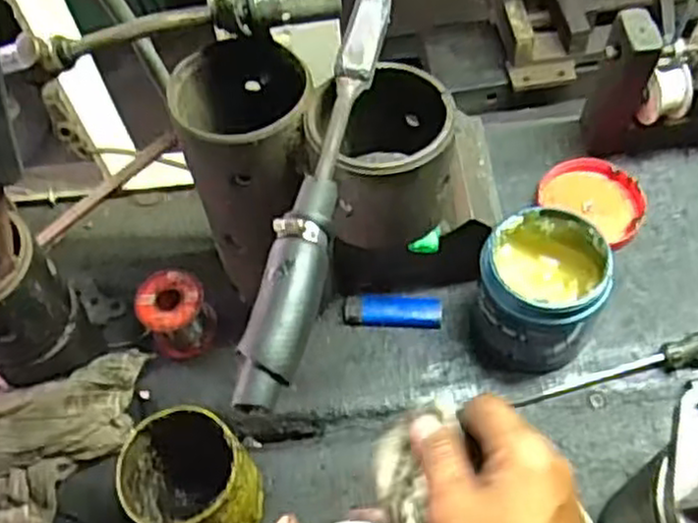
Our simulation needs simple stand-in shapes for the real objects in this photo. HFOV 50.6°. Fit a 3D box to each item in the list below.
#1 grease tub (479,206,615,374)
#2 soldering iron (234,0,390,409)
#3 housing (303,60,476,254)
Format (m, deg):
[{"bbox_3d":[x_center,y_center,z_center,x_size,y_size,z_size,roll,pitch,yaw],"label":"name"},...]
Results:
[{"bbox_3d":[0.144,0.024,0.553,0.084,0.096,0.087,-2,56,3],"label":"grease tub"},{"bbox_3d":[-0.011,-0.052,0.398,0.027,0.030,0.268,9,58,11],"label":"soldering iron"},{"bbox_3d":[0.019,-0.072,0.457,0.080,0.081,0.099,-11,56,-3],"label":"housing"}]

